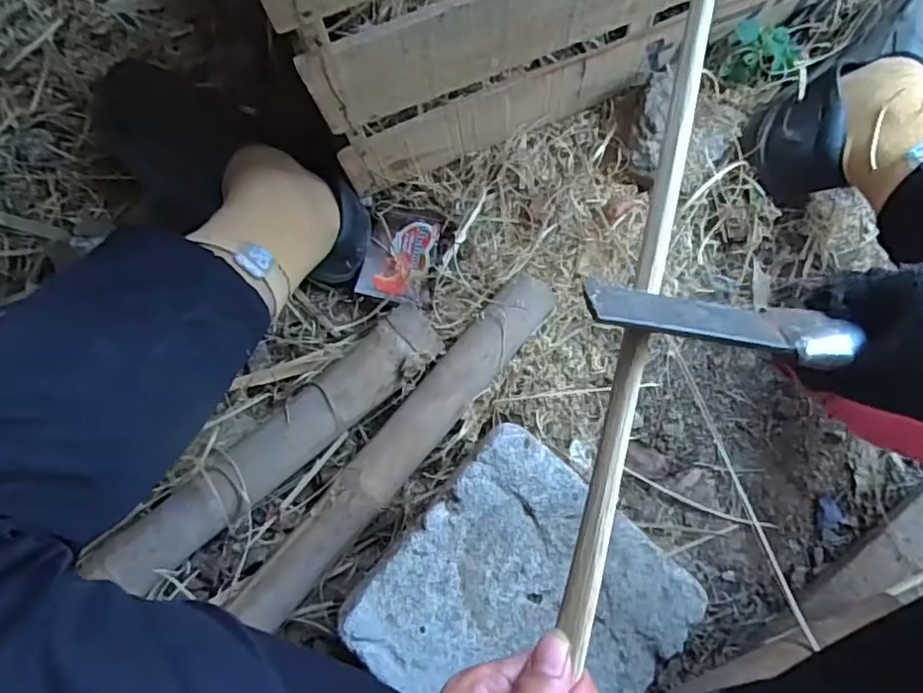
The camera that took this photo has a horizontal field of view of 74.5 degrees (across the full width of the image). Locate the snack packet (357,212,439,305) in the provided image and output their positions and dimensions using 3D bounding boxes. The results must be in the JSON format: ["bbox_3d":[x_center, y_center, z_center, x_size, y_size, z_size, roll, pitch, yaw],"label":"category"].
[{"bbox_3d":[-0.060,-0.082,0.569,0.063,0.011,0.080,16,82,7],"label":"snack packet"}]

